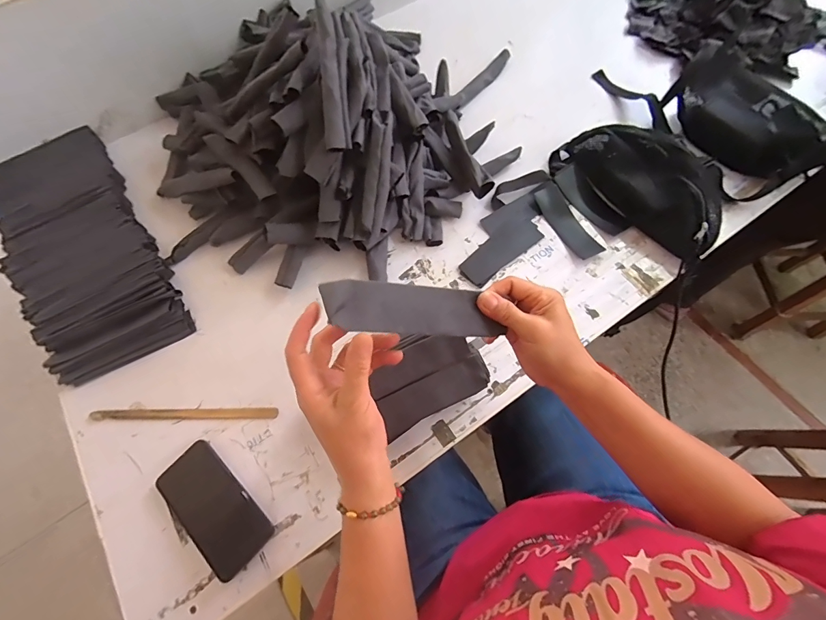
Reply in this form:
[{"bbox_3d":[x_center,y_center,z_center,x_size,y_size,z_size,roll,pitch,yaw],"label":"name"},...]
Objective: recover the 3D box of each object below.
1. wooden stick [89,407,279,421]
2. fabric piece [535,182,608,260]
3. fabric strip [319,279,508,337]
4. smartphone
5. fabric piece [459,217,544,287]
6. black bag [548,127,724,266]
[{"bbox_3d":[-0.326,0.149,0.550,0.267,0.004,0.016,-1,66,3],"label":"wooden stick"},{"bbox_3d":[0.262,-0.149,0.650,0.048,0.022,0.146,-27,67,-8],"label":"fabric piece"},{"bbox_3d":[0.004,0.000,0.350,0.167,0.007,0.043,4,89,-22],"label":"fabric strip"},{"bbox_3d":[-0.253,0.249,0.491,0.158,0.012,0.077,41,74,18],"label":"smartphone"},{"bbox_3d":[0.146,-0.100,0.643,0.153,0.004,0.055,-38,69,-13],"label":"fabric piece"},{"bbox_3d":[0.384,-0.225,0.644,0.283,0.084,0.158,37,73,17],"label":"black bag"}]

